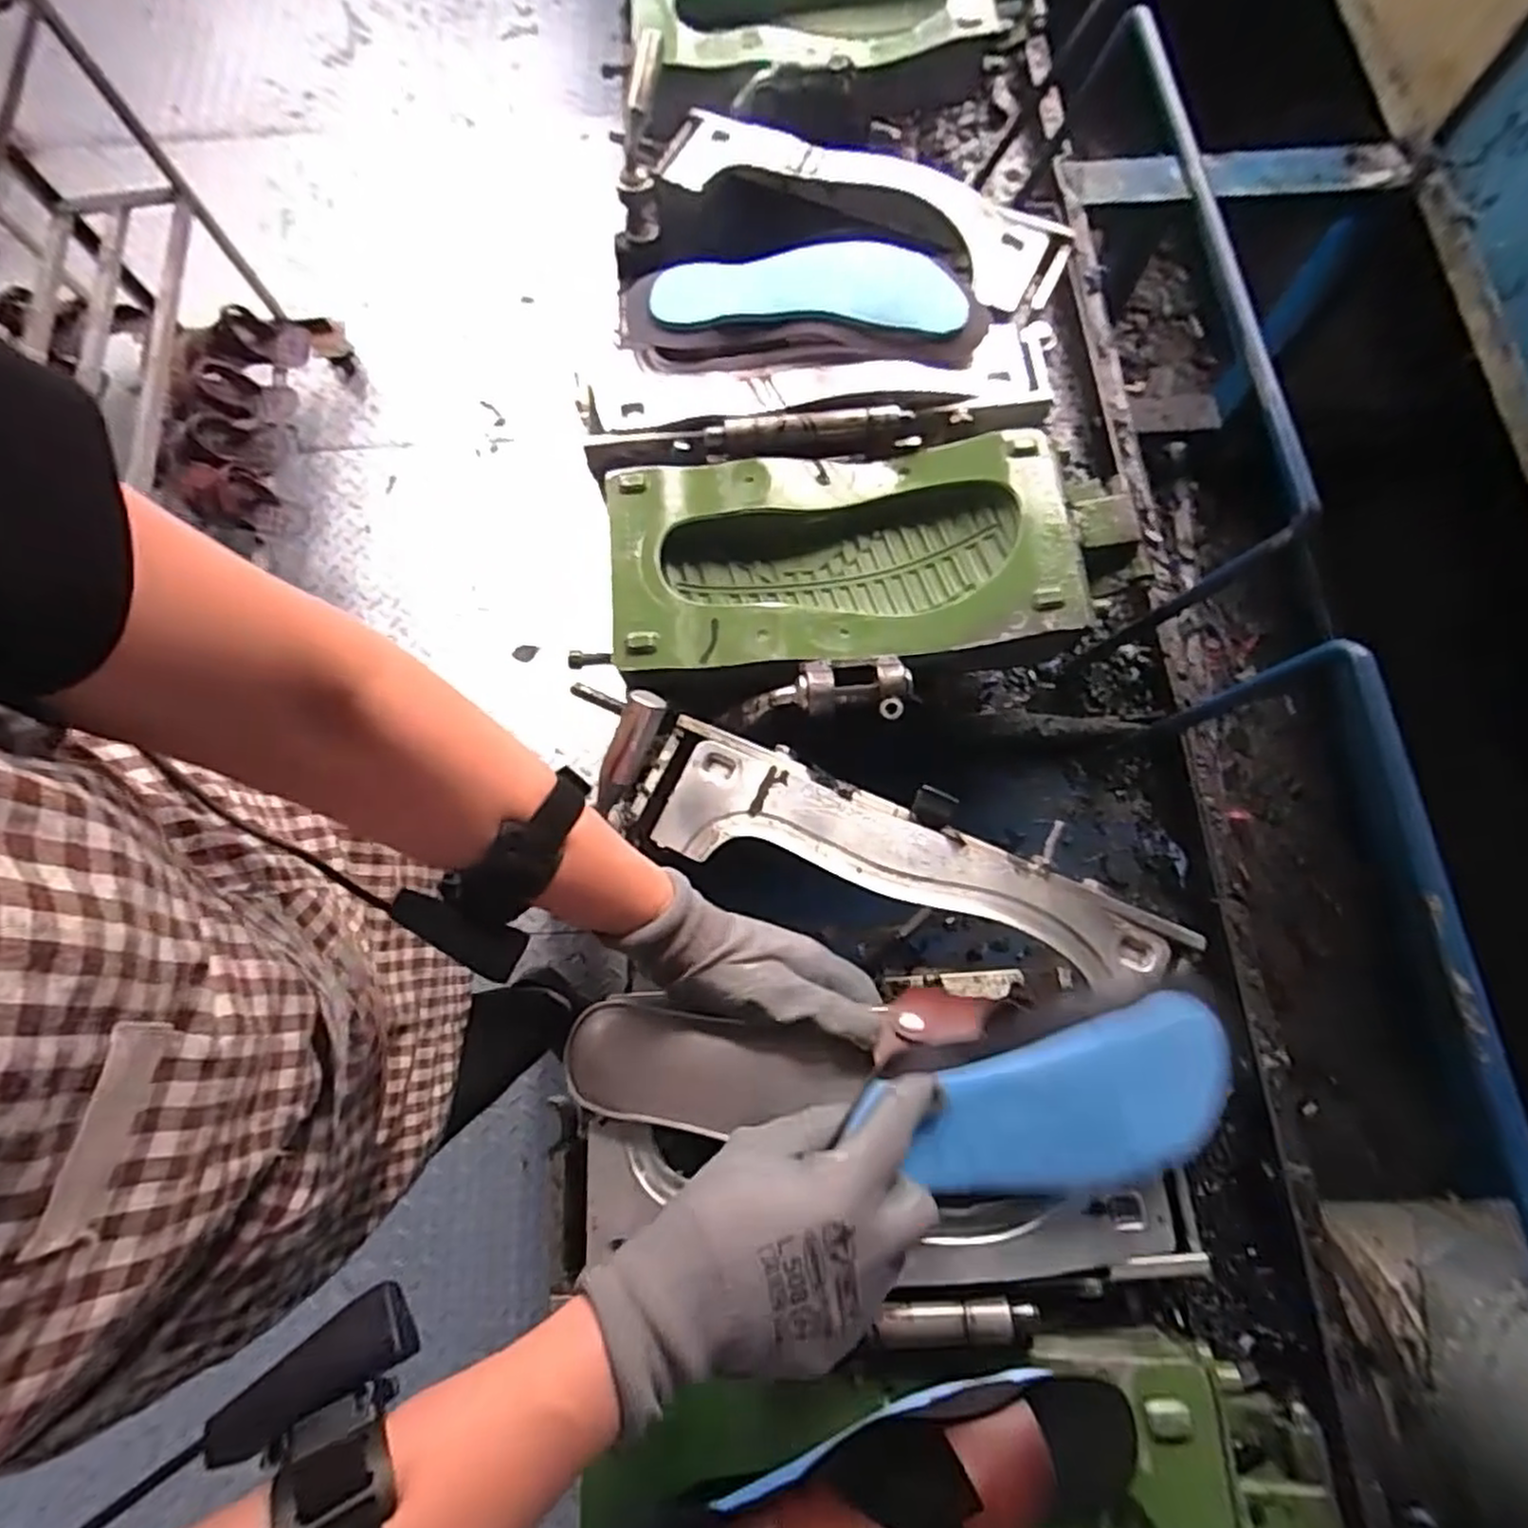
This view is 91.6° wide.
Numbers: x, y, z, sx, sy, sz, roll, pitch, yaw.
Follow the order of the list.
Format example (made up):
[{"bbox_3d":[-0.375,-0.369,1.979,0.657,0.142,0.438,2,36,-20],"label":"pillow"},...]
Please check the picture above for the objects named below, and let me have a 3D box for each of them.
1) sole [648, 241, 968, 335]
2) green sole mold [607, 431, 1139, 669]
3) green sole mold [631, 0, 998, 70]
[{"bbox_3d":[0.034,-0.373,0.590,0.238,0.038,0.069,2,73,1],"label":"sole"},{"bbox_3d":[0.074,-0.154,0.560,0.366,0.050,0.167,-5,73,-1],"label":"green sole mold"},{"bbox_3d":[0.066,-0.730,0.717,0.370,0.047,0.183,-4,73,-1],"label":"green sole mold"}]

